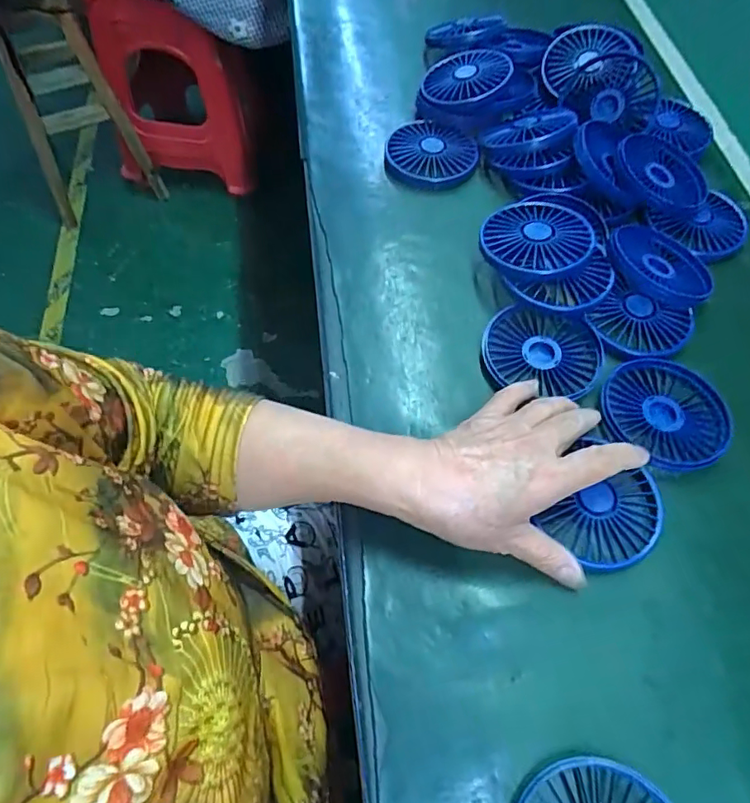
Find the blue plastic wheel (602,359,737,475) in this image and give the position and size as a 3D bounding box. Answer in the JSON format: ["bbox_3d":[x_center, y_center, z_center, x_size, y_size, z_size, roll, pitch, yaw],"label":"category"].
[{"bbox_3d":[0.211,0.006,0.386,0.086,0.008,0.086,1,61,-1],"label":"blue plastic wheel"}]

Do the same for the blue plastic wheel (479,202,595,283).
[{"bbox_3d":[0.132,-0.133,0.441,0.084,0.021,0.084,1,61,-1],"label":"blue plastic wheel"}]

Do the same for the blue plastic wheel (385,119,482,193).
[{"bbox_3d":[0.054,-0.237,0.519,0.087,0.016,0.084,1,61,-1],"label":"blue plastic wheel"}]

